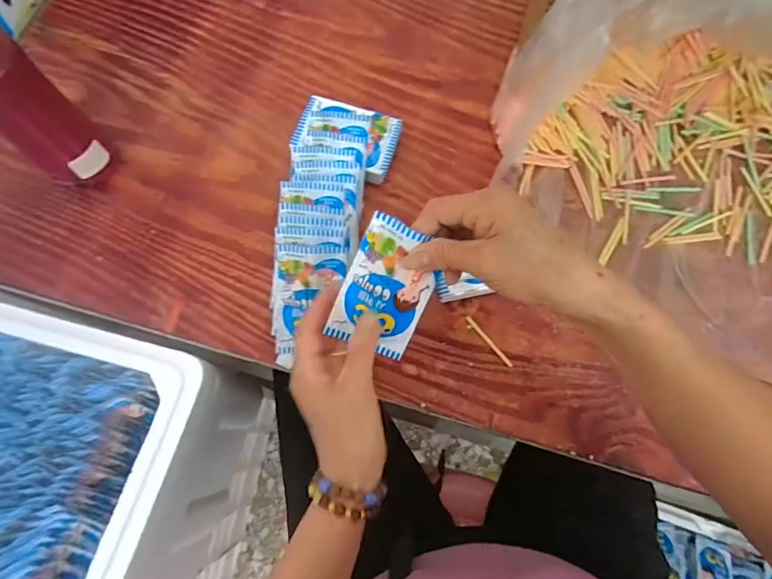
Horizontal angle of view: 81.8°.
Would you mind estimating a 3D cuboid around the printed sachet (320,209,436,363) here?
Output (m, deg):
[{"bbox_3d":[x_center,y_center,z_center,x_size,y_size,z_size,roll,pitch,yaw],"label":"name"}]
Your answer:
[{"bbox_3d":[0.001,0.001,0.333,0.062,0.010,0.102,22,114,-3],"label":"printed sachet"}]

